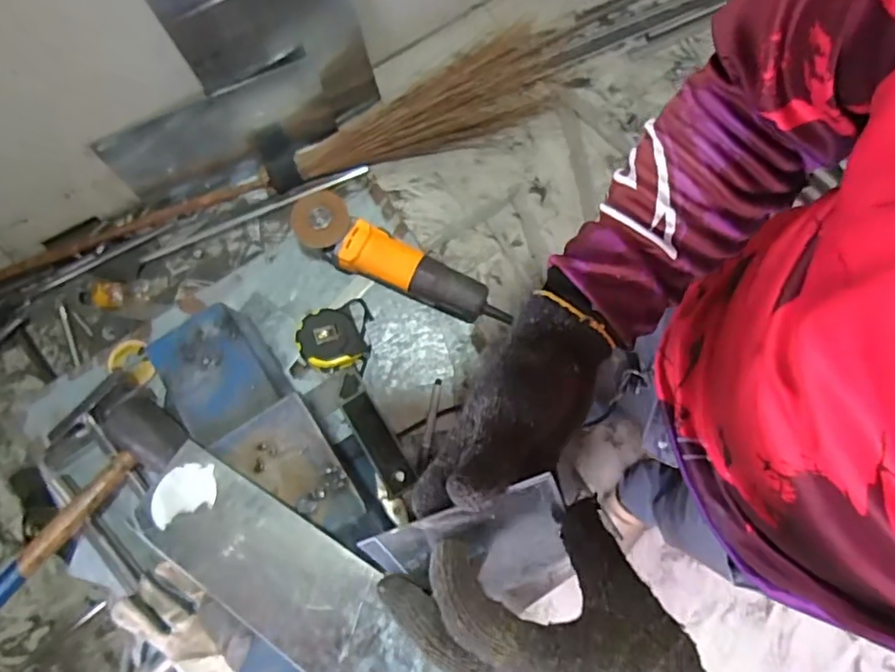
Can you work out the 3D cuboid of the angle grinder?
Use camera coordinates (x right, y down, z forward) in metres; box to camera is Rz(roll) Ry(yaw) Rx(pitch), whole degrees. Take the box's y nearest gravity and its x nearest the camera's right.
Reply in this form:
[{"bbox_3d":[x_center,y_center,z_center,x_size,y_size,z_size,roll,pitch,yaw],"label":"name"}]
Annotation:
[{"bbox_3d":[-0.073,-0.100,0.800,0.293,0.074,0.072,27,79,-6],"label":"angle grinder"}]

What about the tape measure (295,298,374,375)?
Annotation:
[{"bbox_3d":[-0.152,-0.005,0.792,0.089,0.051,0.102,1,78,2],"label":"tape measure"}]

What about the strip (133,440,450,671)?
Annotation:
[{"bbox_3d":[-0.136,0.224,0.527,0.380,0.011,0.094,26,71,21],"label":"strip"}]

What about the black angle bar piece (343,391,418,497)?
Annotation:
[{"bbox_3d":[-0.090,0.141,0.774,0.042,0.025,0.136,-31,79,-5],"label":"black angle bar piece"}]

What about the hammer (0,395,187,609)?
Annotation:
[{"bbox_3d":[-0.459,0.216,0.709,0.127,0.061,0.308,30,66,8],"label":"hammer"}]

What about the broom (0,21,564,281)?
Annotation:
[{"bbox_3d":[-0.359,-0.399,1.401,1.494,0.112,0.260,-28,78,-4],"label":"broom"}]

